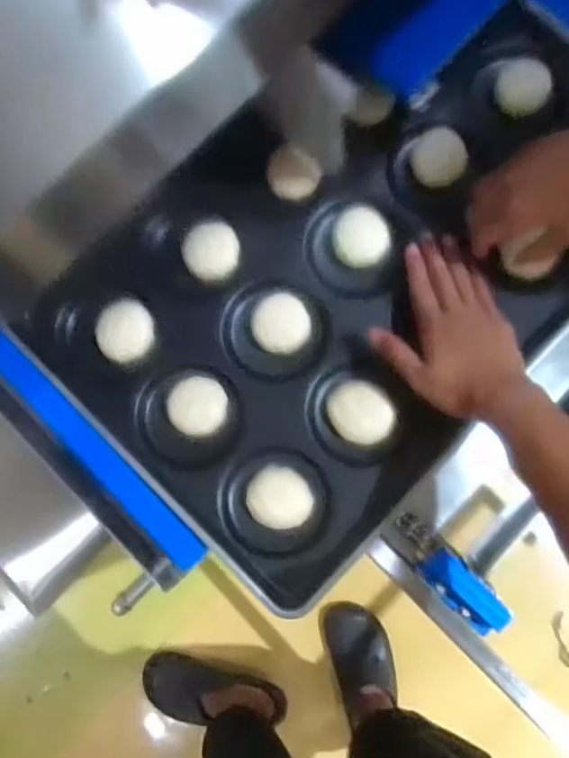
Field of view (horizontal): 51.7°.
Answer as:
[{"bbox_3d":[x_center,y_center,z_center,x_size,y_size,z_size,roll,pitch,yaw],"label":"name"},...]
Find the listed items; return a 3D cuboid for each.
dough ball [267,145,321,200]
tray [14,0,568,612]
[{"bbox_3d":[0.008,-0.205,0.587,0.049,0.031,0.041,25,82,6],"label":"dough ball"},{"bbox_3d":[0.068,-0.120,0.575,0.381,0.046,0.582,43,85,8],"label":"tray"}]

